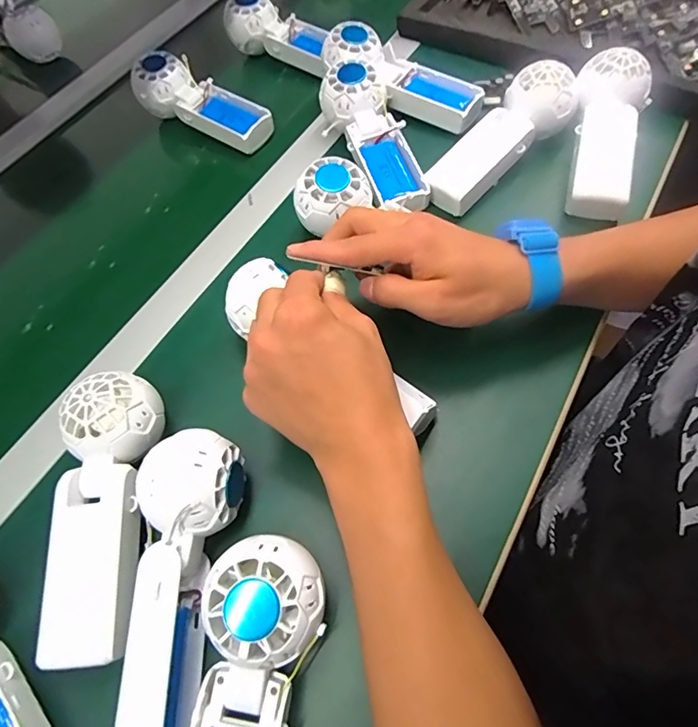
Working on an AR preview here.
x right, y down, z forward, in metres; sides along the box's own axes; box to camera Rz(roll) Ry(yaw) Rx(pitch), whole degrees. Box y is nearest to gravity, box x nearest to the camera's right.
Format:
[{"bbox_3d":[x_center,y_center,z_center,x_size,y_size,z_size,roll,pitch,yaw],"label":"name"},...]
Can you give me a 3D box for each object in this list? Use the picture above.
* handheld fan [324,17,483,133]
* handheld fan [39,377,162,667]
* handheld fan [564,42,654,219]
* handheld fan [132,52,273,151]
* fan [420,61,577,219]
[{"bbox_3d":[0.054,-0.290,0.483,0.163,0.028,0.056,35,66,5],"label":"handheld fan"},{"bbox_3d":[-0.155,0.088,0.300,0.054,0.057,0.172,-3,60,2],"label":"handheld fan"},{"bbox_3d":[0.225,-0.197,0.421,0.061,0.028,0.167,13,77,10],"label":"handheld fan"},{"bbox_3d":[-0.159,-0.277,0.519,0.153,0.059,0.063,33,67,20],"label":"handheld fan"},{"bbox_3d":[0.136,-0.206,0.437,0.060,0.039,0.167,41,83,23],"label":"fan"}]

